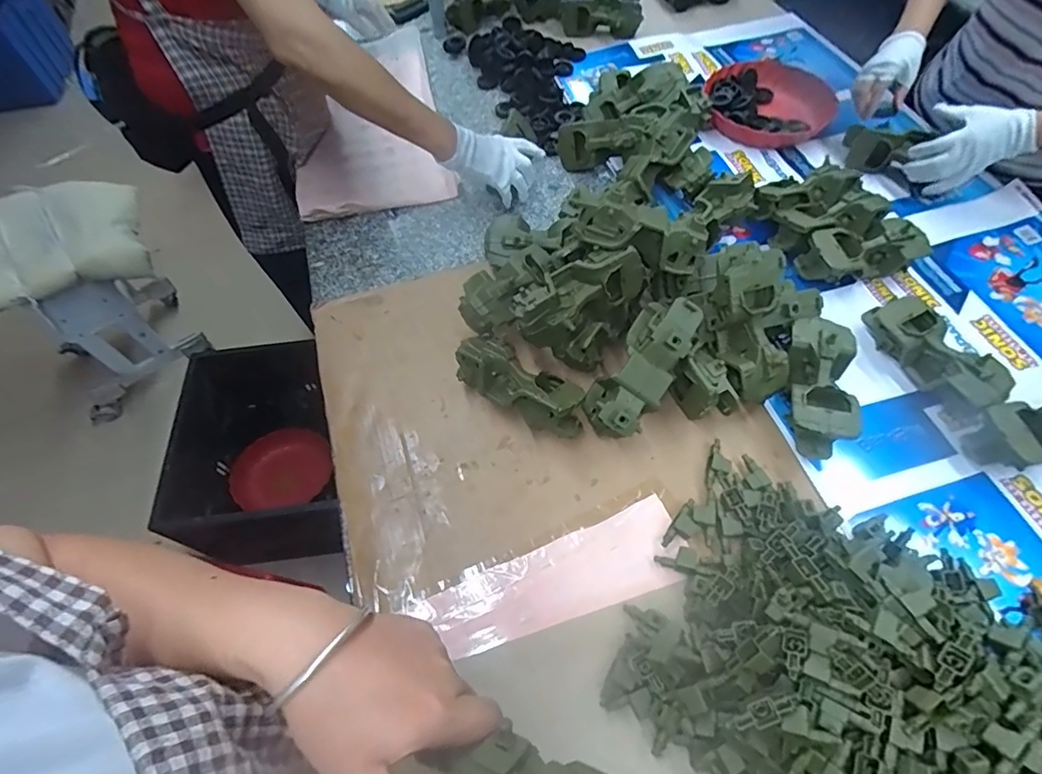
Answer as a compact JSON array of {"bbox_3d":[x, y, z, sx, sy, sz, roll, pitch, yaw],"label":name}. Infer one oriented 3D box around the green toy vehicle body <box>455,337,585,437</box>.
[{"bbox_3d":[0.000,0.000,0.687,0.184,0.073,0.072,25,62,16],"label":"green toy vehicle body"}]

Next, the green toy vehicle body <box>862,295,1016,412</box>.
[{"bbox_3d":[0.545,-0.043,0.687,0.057,0.077,0.175,-22,58,-11],"label":"green toy vehicle body"}]

